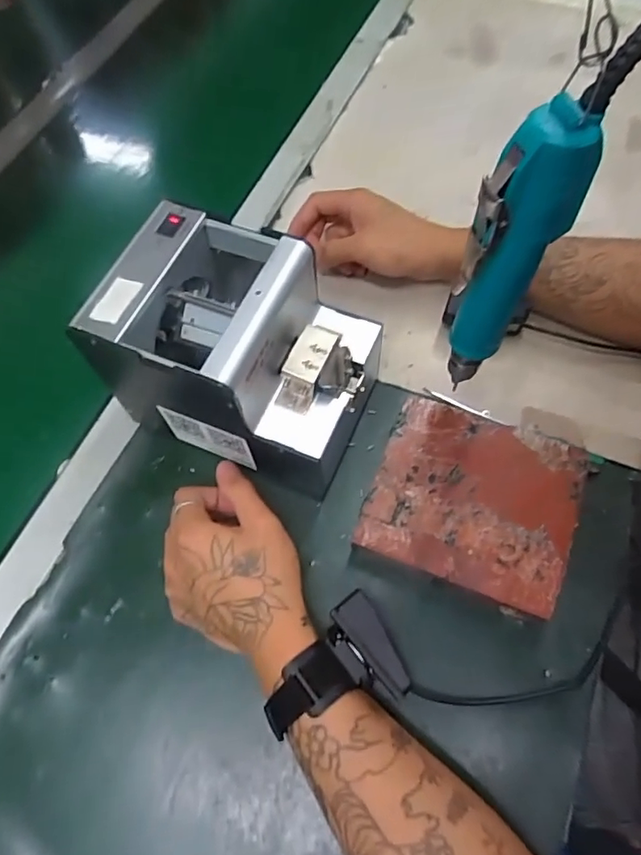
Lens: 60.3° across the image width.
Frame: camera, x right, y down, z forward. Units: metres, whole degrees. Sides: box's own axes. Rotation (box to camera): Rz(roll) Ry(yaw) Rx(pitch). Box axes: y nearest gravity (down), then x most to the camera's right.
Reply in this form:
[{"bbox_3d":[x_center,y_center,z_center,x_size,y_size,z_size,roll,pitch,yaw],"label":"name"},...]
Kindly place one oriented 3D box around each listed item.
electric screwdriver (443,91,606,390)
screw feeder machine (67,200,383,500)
[{"bbox_3d":[0.103,-0.087,0.317,0.038,0.180,0.039,36,73,20],"label":"electric screwdriver"},{"bbox_3d":[-0.055,-0.056,0.414,0.171,0.136,0.124,21,66,12],"label":"screw feeder machine"}]

